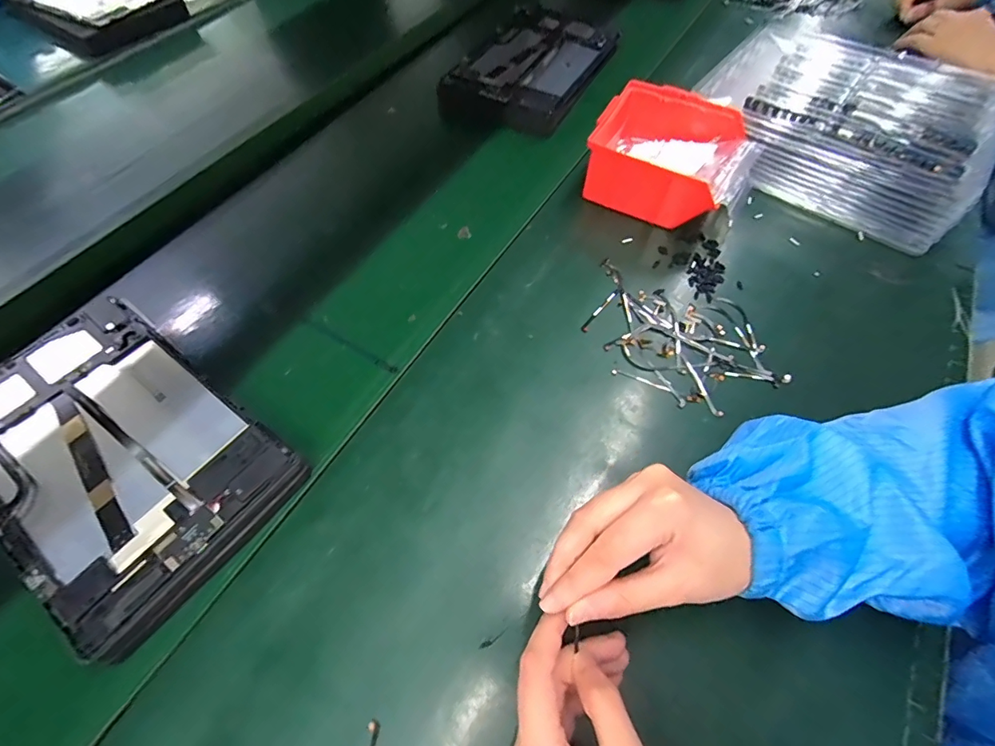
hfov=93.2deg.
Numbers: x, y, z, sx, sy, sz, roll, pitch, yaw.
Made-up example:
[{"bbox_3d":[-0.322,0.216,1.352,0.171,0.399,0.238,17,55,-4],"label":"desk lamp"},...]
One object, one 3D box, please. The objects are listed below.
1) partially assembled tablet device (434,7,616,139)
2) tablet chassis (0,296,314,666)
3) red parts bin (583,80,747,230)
[{"bbox_3d":[0.043,-0.397,0.609,0.161,0.037,0.245,23,61,12],"label":"partially assembled tablet device"},{"bbox_3d":[-0.273,0.052,0.333,0.249,0.022,0.150,34,64,18],"label":"tablet chassis"},{"bbox_3d":[0.166,-0.217,0.477,0.136,0.068,0.121,25,62,13],"label":"red parts bin"}]

